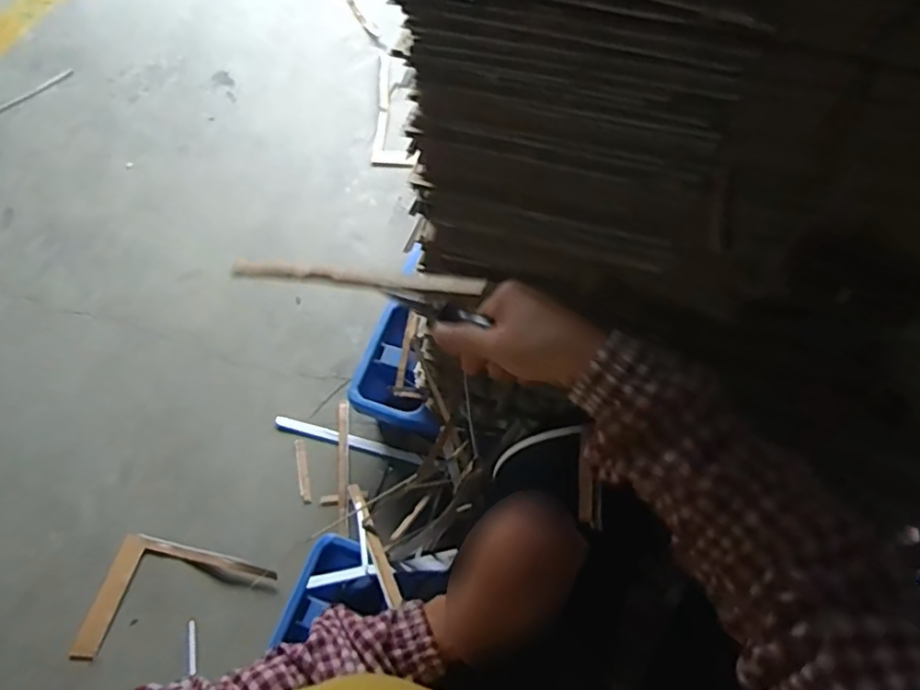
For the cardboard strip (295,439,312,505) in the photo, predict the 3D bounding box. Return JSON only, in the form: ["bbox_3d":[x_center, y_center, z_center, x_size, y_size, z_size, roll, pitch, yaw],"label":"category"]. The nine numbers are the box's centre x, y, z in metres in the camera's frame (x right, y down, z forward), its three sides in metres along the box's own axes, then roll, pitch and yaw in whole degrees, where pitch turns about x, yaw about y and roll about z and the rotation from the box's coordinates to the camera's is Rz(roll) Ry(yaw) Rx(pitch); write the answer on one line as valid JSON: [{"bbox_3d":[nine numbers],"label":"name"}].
[{"bbox_3d":[-0.286,0.230,1.062,0.017,0.004,0.122,-11,59,-12],"label":"cardboard strip"}]

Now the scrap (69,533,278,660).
[{"bbox_3d":[-0.456,0.424,0.934,0.268,0.021,0.191,12,62,6],"label":"scrap"}]

